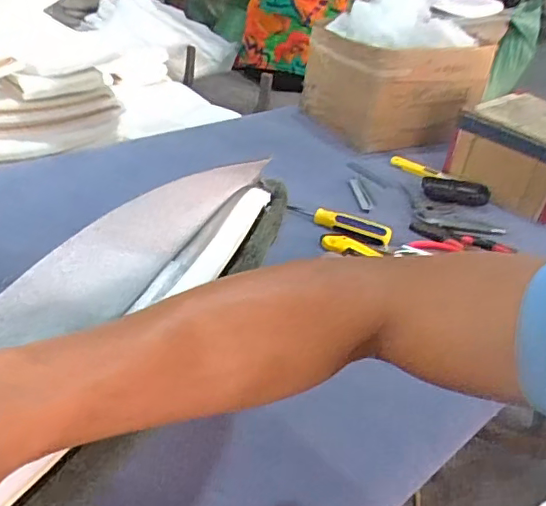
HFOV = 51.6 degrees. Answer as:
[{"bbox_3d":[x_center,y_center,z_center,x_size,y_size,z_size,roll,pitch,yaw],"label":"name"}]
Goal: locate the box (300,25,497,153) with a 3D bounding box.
[{"bbox_3d":[0.226,-0.324,1.089,0.279,0.188,0.216,-11,37,-27],"label":"box"}]

